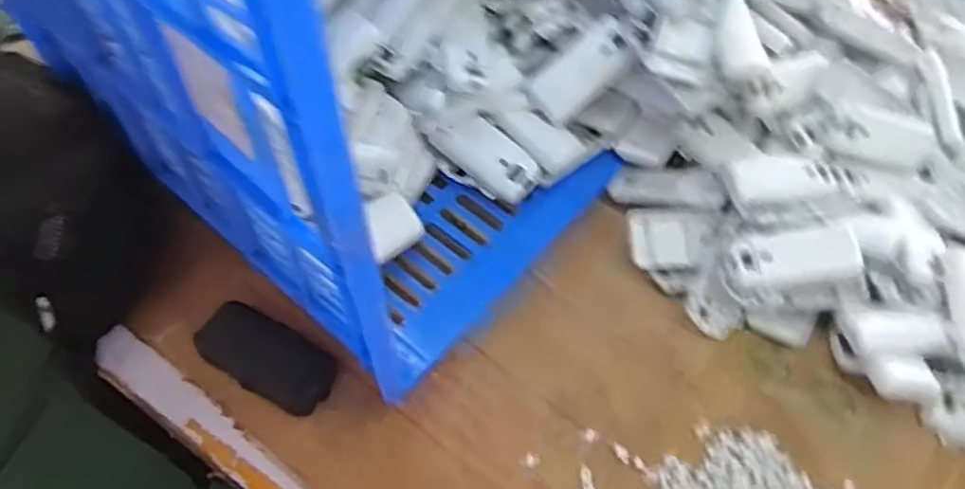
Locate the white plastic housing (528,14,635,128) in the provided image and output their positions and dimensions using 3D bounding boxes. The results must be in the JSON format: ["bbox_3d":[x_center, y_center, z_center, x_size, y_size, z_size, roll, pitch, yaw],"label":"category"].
[{"bbox_3d":[0.083,-0.144,0.614,0.090,0.017,0.046,-37,104,11],"label":"white plastic housing"}]

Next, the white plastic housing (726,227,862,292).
[{"bbox_3d":[0.240,0.010,0.568,0.101,0.021,0.042,-8,59,-7],"label":"white plastic housing"}]

